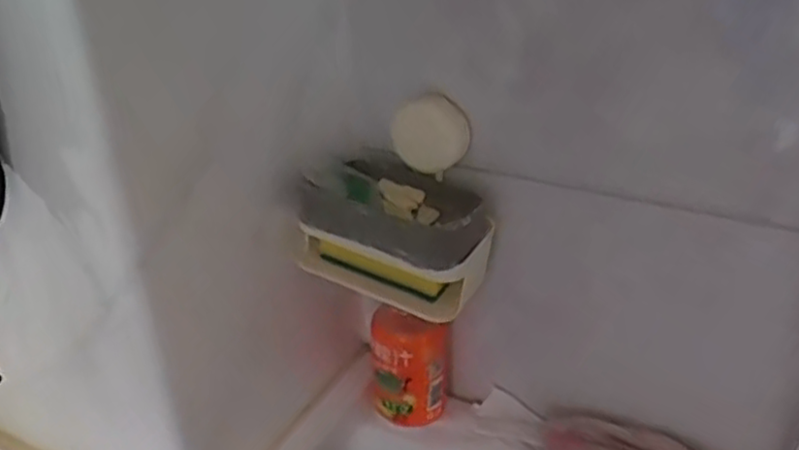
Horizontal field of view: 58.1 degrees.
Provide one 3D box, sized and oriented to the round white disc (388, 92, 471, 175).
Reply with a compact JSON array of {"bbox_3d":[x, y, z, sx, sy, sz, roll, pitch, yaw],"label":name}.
[{"bbox_3d":[0.023,-0.069,0.538,0.057,0.056,0.013,7,30,16],"label":"round white disc"}]

